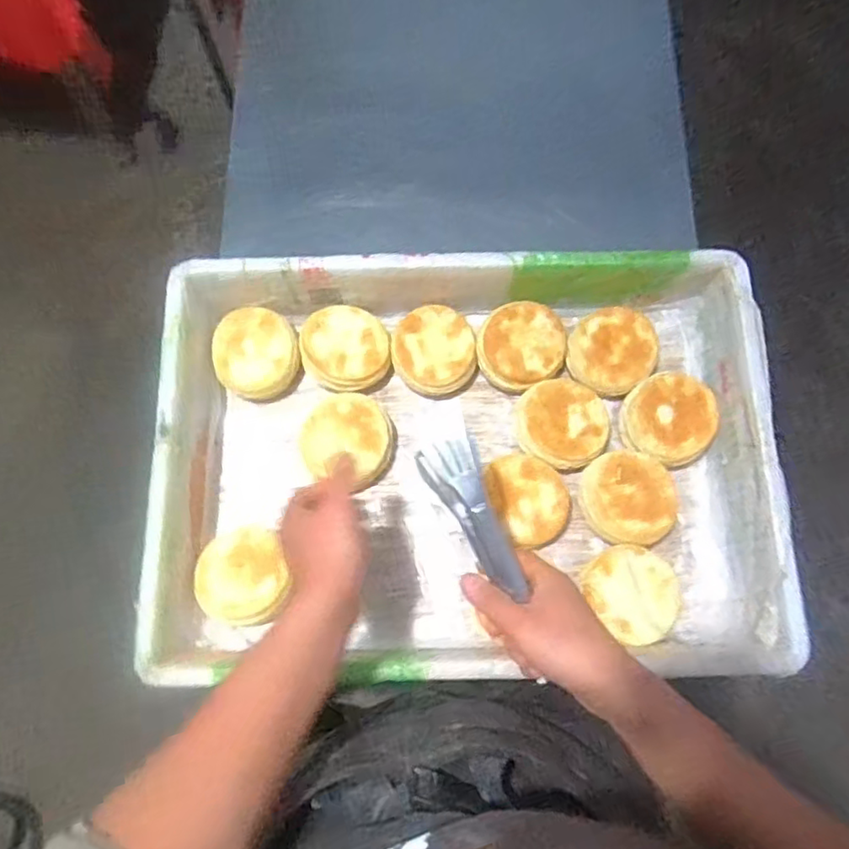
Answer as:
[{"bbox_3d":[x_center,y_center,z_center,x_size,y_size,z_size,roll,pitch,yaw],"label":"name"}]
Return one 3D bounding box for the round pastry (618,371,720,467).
[{"bbox_3d":[0.266,-0.007,0.683,0.097,0.032,0.095,0,76,-2],"label":"round pastry"}]

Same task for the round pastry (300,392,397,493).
[{"bbox_3d":[-0.082,0.016,0.678,0.096,0.030,0.091,8,76,0],"label":"round pastry"}]

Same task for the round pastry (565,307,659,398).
[{"bbox_3d":[0.212,-0.082,0.711,0.094,0.031,0.097,0,76,-2],"label":"round pastry"}]

